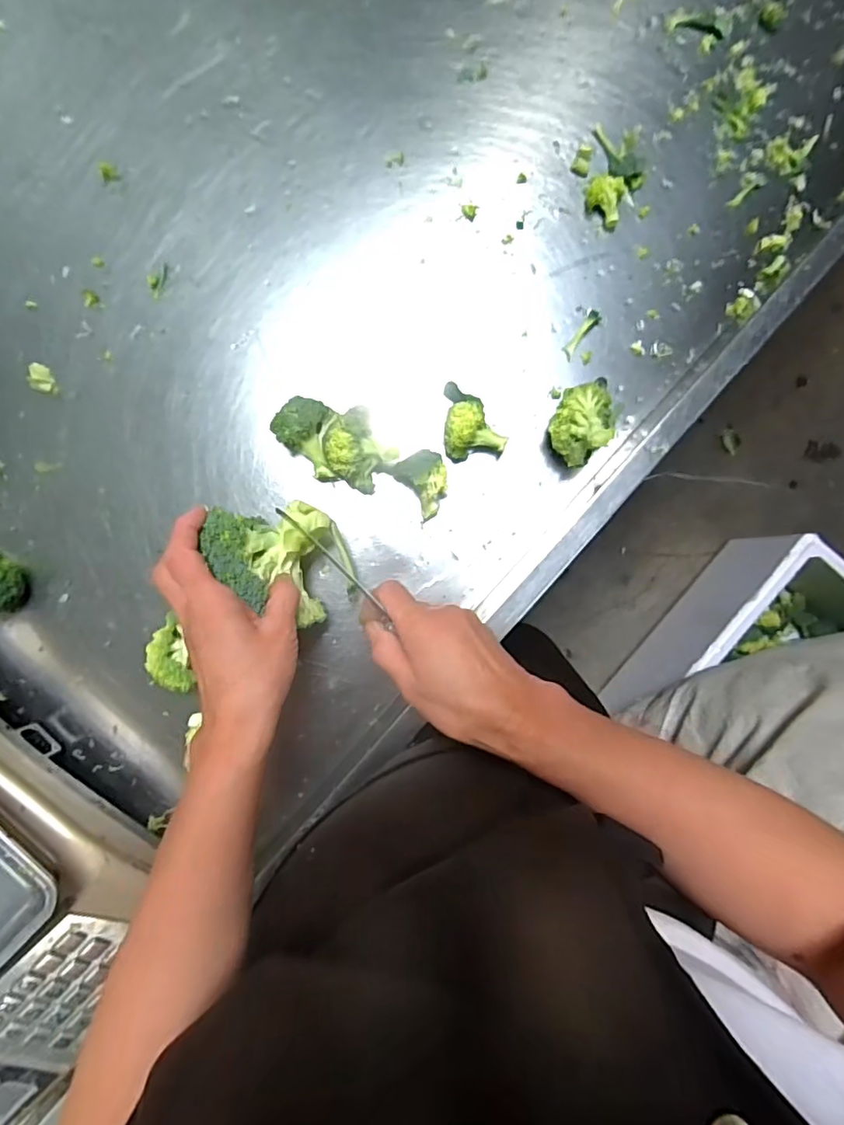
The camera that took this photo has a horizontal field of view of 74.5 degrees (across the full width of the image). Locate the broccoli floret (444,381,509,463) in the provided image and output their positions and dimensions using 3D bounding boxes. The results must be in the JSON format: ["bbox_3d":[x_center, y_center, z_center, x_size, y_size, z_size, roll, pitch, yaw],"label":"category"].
[{"bbox_3d":[0.039,-0.120,0.459,0.048,0.044,0.063,-11,92,-1],"label":"broccoli floret"}]

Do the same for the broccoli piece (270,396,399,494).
[{"bbox_3d":[-0.073,-0.099,0.449,0.090,0.050,0.065,16,91,-1],"label":"broccoli piece"}]

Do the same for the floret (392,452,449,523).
[{"bbox_3d":[0.004,-0.065,0.457,0.037,0.041,0.050,-30,92,0],"label":"floret"}]

